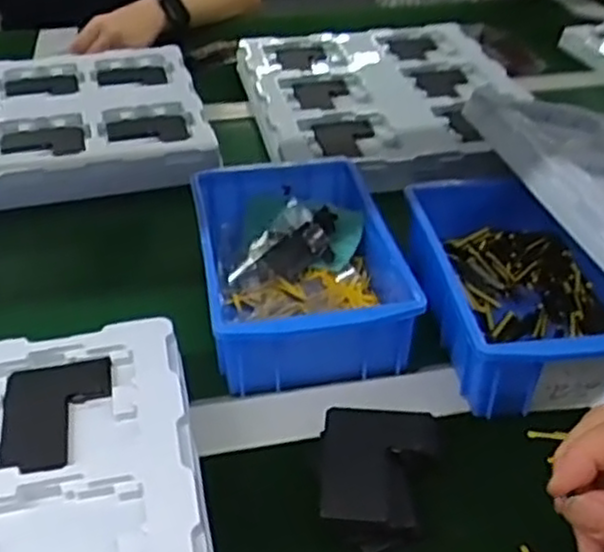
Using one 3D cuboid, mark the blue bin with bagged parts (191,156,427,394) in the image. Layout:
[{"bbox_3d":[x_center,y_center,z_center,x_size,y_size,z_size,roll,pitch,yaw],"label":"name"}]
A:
[{"bbox_3d":[-0.005,-0.009,0.541,0.132,0.059,0.197,-8,38,-11],"label":"blue bin with bagged parts"}]

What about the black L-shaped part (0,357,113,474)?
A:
[{"bbox_3d":[-0.138,0.077,0.422,0.060,0.004,0.080,-9,38,-13],"label":"black L-shaped part"}]

